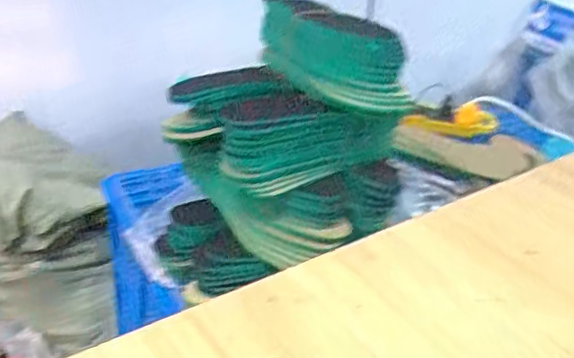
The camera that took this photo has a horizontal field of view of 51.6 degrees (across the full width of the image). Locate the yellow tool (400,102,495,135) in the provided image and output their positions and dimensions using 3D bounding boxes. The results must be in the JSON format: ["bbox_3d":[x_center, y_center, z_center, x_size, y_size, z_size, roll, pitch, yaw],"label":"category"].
[{"bbox_3d":[0.365,-0.131,1.337,0.230,0.064,0.022,-2,32,-13],"label":"yellow tool"}]

